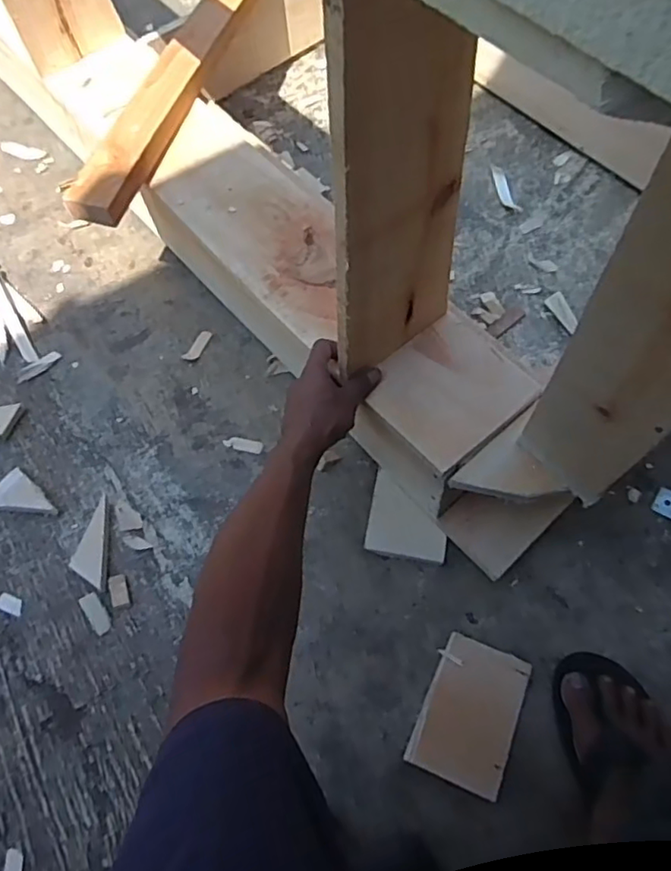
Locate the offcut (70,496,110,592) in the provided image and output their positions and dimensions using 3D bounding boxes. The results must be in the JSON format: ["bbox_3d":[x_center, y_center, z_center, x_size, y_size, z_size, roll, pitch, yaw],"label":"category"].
[{"bbox_3d":[-0.314,0.138,0.750,0.040,0.012,0.123,-7,65,-4],"label":"offcut"}]

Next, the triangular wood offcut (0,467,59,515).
[{"bbox_3d":[-0.417,0.091,0.773,0.078,0.025,0.062,37,69,15],"label":"triangular wood offcut"}]

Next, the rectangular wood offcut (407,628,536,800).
[{"bbox_3d":[0.153,0.313,0.665,0.099,0.017,0.149,22,66,9],"label":"rectangular wood offcut"}]

